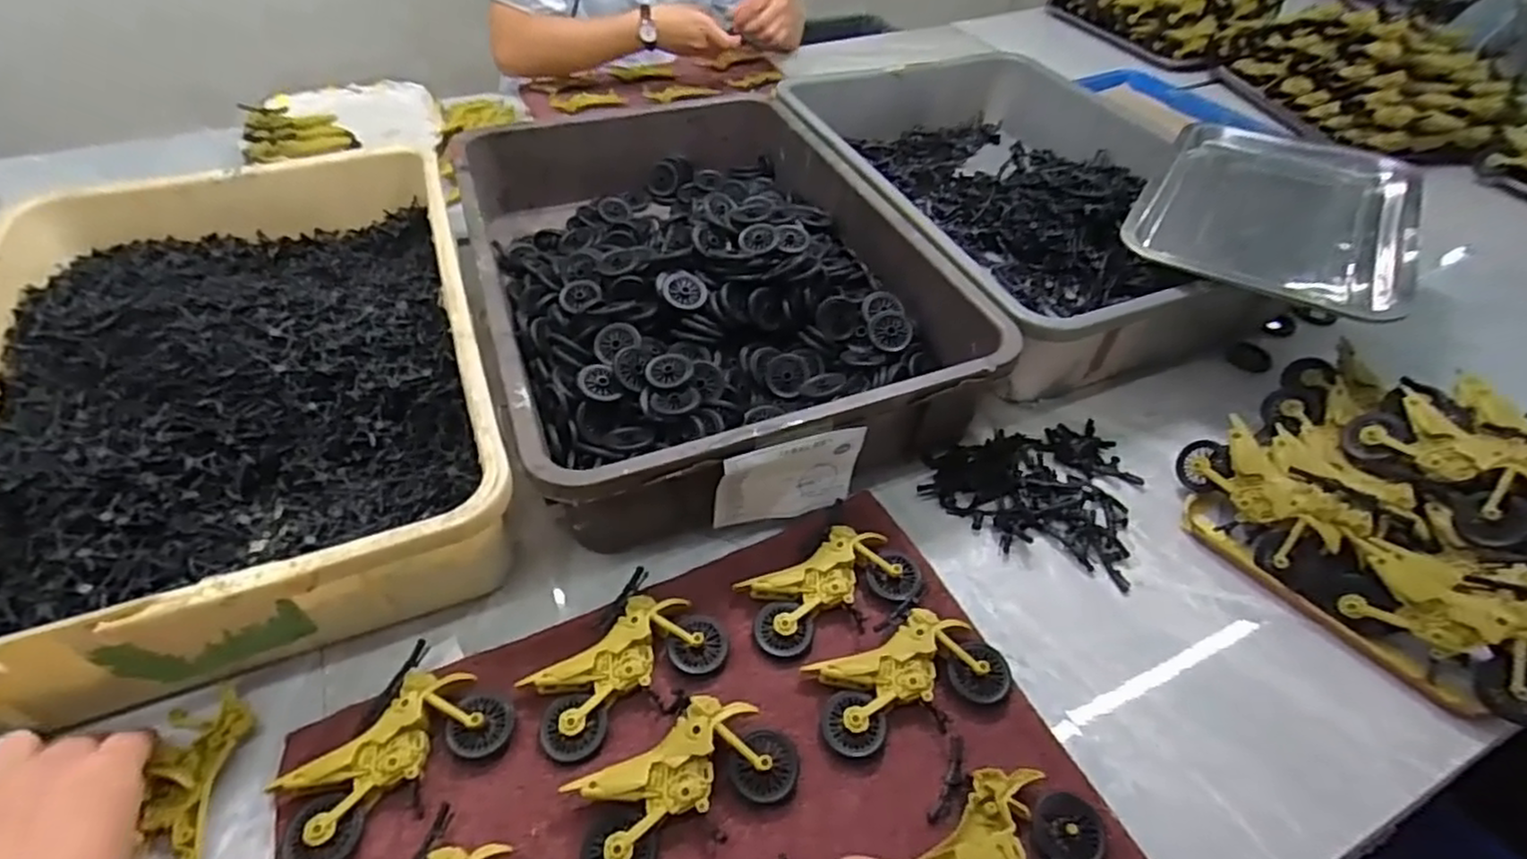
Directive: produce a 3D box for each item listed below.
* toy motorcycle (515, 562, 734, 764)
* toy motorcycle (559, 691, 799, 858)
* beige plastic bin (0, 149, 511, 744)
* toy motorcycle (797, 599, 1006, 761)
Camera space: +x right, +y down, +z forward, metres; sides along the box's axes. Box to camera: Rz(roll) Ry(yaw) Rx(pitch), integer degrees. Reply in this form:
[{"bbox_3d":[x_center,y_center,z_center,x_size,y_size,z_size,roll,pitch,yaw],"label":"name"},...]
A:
[{"bbox_3d":[-0.083,0.143,0.424,0.075,0.021,0.112,31,53,25],"label":"toy motorcycle"},{"bbox_3d":[-0.046,0.184,0.381,0.116,0.026,0.072,-21,50,-20],"label":"toy motorcycle"},{"bbox_3d":[-0.404,-0.050,0.541,0.348,0.089,0.510,-17,49,-17],"label":"beige plastic bin"},{"bbox_3d":[0.086,0.149,0.423,0.115,0.022,0.072,-25,51,-23],"label":"toy motorcycle"}]

